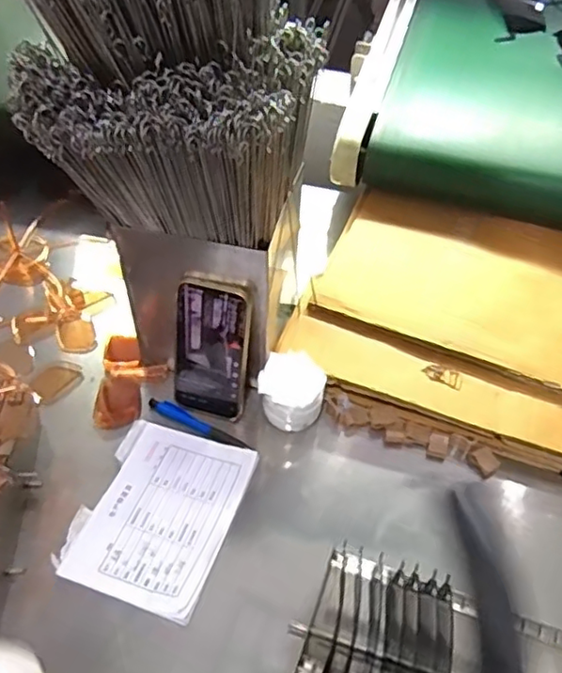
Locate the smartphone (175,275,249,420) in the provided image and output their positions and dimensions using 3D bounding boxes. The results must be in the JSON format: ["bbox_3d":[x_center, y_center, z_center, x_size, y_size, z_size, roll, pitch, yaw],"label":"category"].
[{"bbox_3d":[-0.073,0.019,0.637,0.074,0.159,0.009,14,32,9],"label":"smartphone"}]

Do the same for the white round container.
[{"bbox_3d":[0.011,0.064,0.662,0.066,0.072,0.061,1,48,-1],"label":"white round container"}]

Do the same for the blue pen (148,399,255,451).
[{"bbox_3d":[-0.089,0.096,0.670,0.126,0.016,0.017,24,52,18],"label":"blue pen"}]

